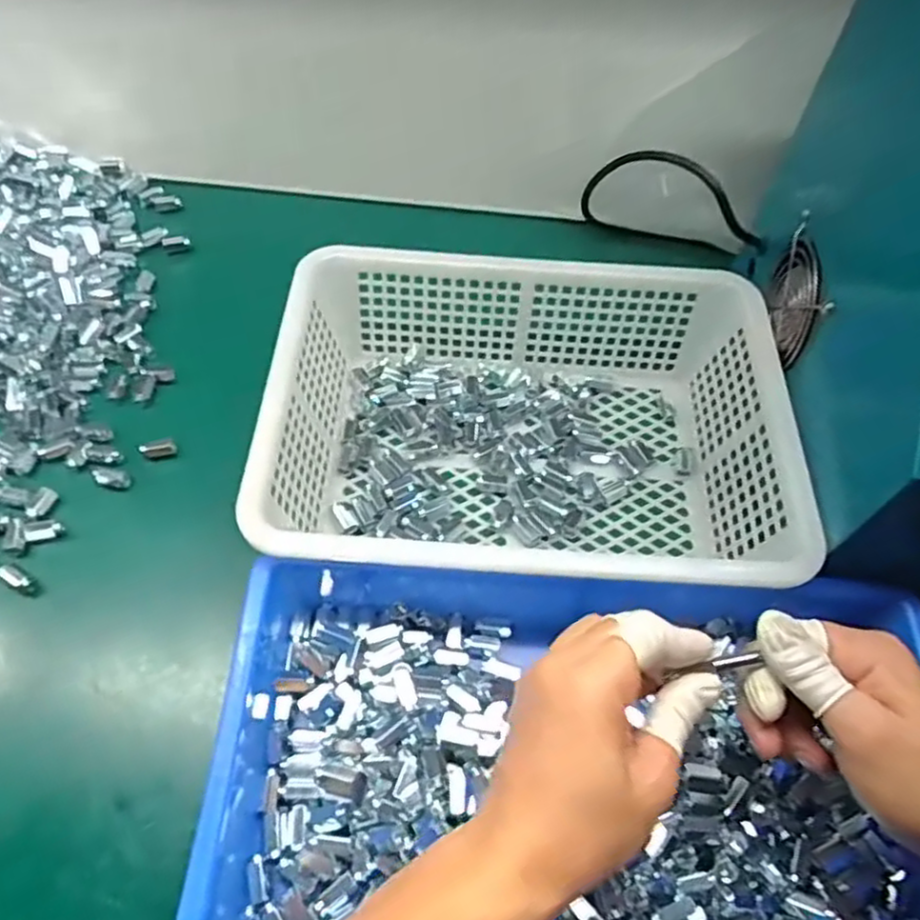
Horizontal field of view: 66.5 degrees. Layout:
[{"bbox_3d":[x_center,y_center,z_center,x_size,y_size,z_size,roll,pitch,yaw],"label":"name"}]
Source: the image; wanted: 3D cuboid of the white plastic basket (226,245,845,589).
[{"bbox_3d":[0.042,-0.020,0.462,0.315,0.088,0.226,4,58,-1],"label":"white plastic basket"}]

